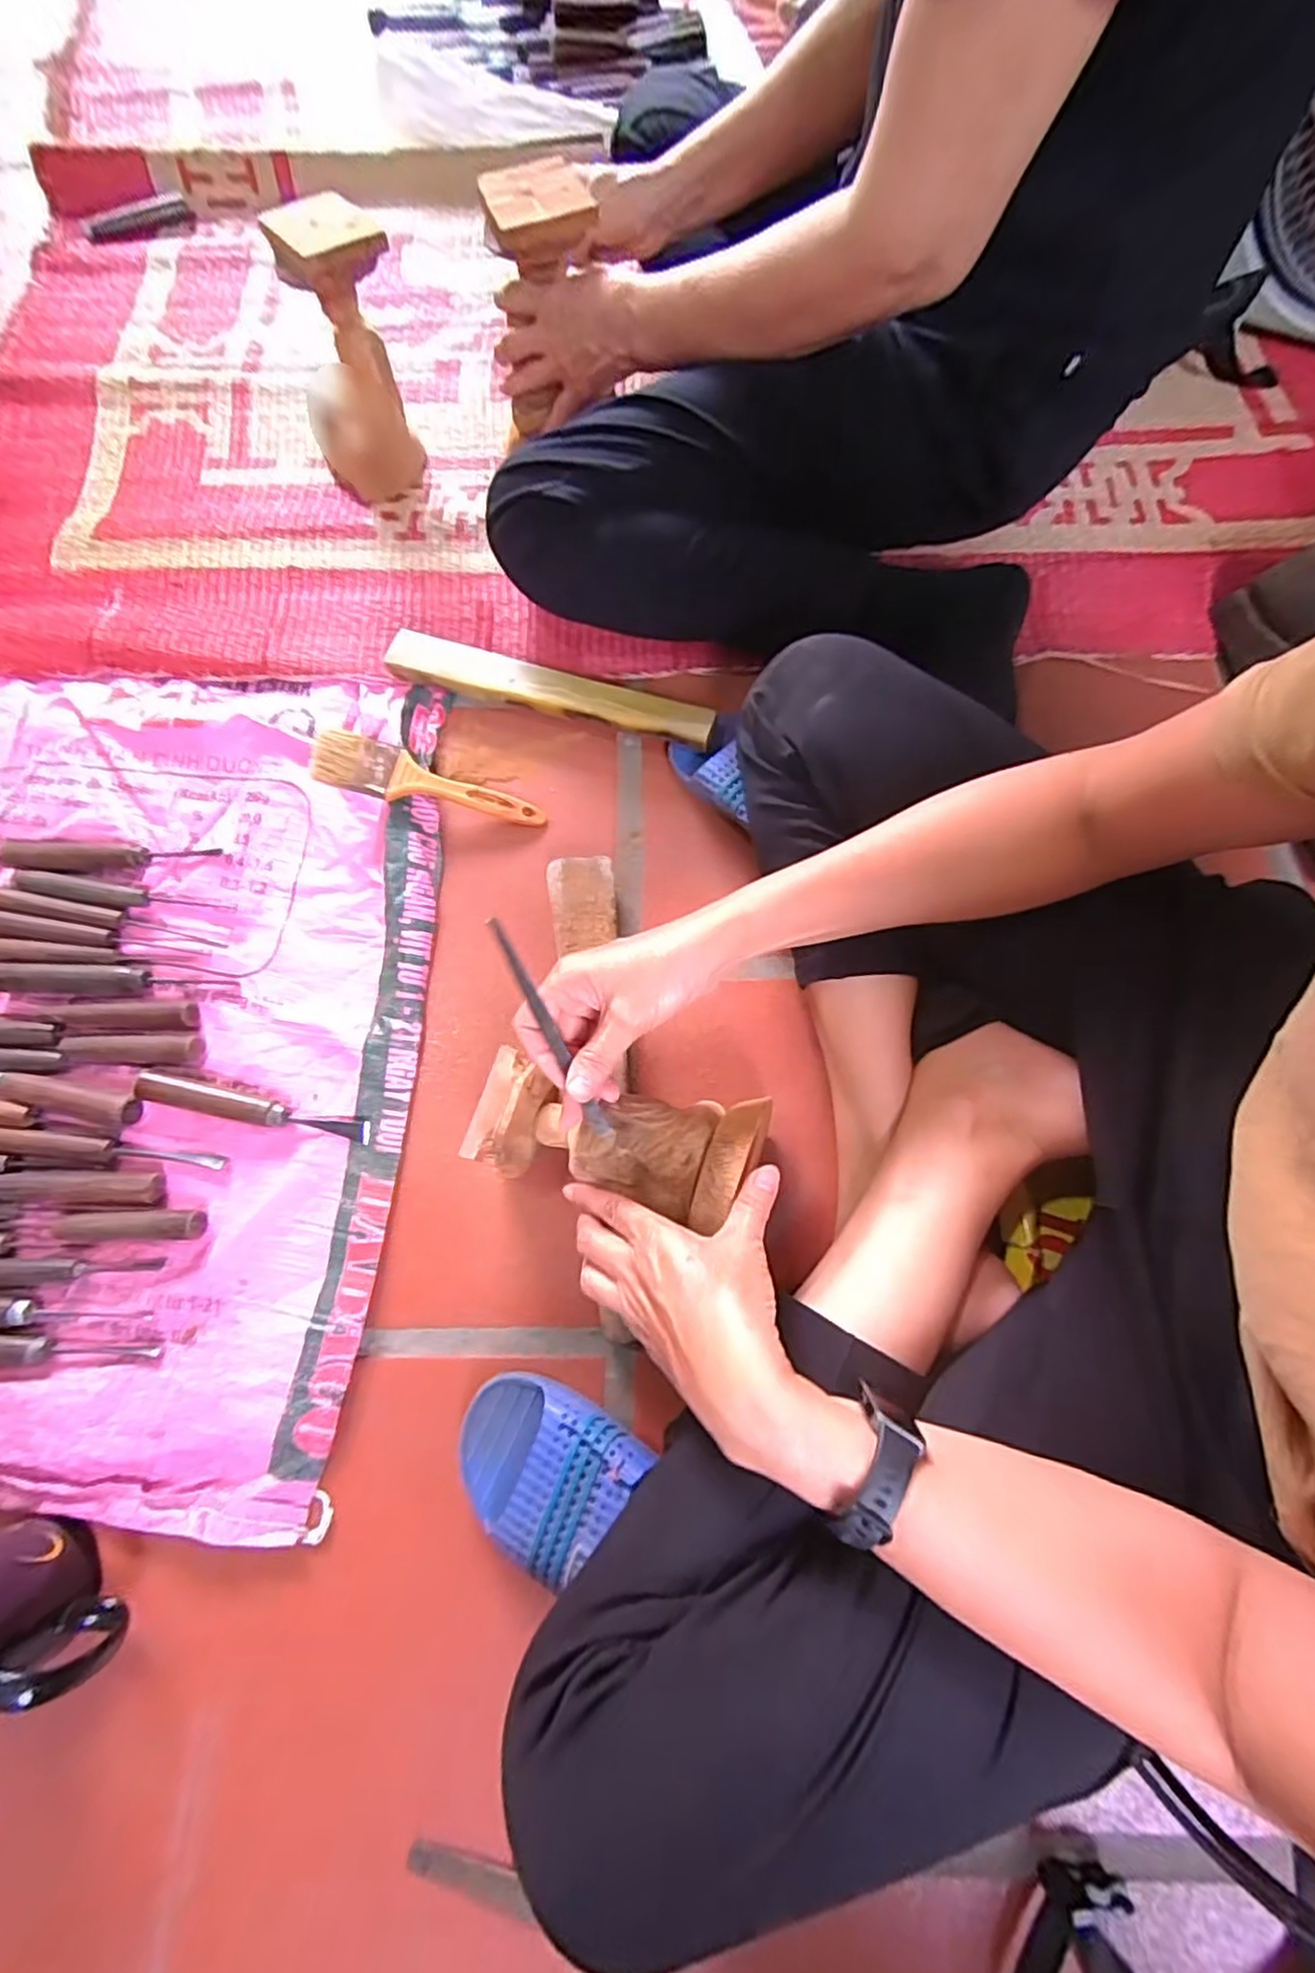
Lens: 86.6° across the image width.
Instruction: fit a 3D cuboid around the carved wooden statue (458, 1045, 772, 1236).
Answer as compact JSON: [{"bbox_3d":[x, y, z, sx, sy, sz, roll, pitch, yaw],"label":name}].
[{"bbox_3d":[-0.024,0.095,0.441,0.175,0.055,0.079,8,73,10],"label":"carved wooden statue"}]

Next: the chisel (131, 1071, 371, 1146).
[{"bbox_3d":[-0.291,0.087,0.500,0.169,0.020,0.020,11,74,4],"label":"chisel"}]

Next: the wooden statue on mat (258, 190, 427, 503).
[{"bbox_3d":[-0.267,-0.544,0.609,0.110,0.178,0.096,-22,74,-6],"label":"wooden statue on mat"}]

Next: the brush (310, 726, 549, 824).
[{"bbox_3d":[-0.184,-0.164,0.565,0.182,0.015,0.045,14,74,-10],"label":"brush"}]

